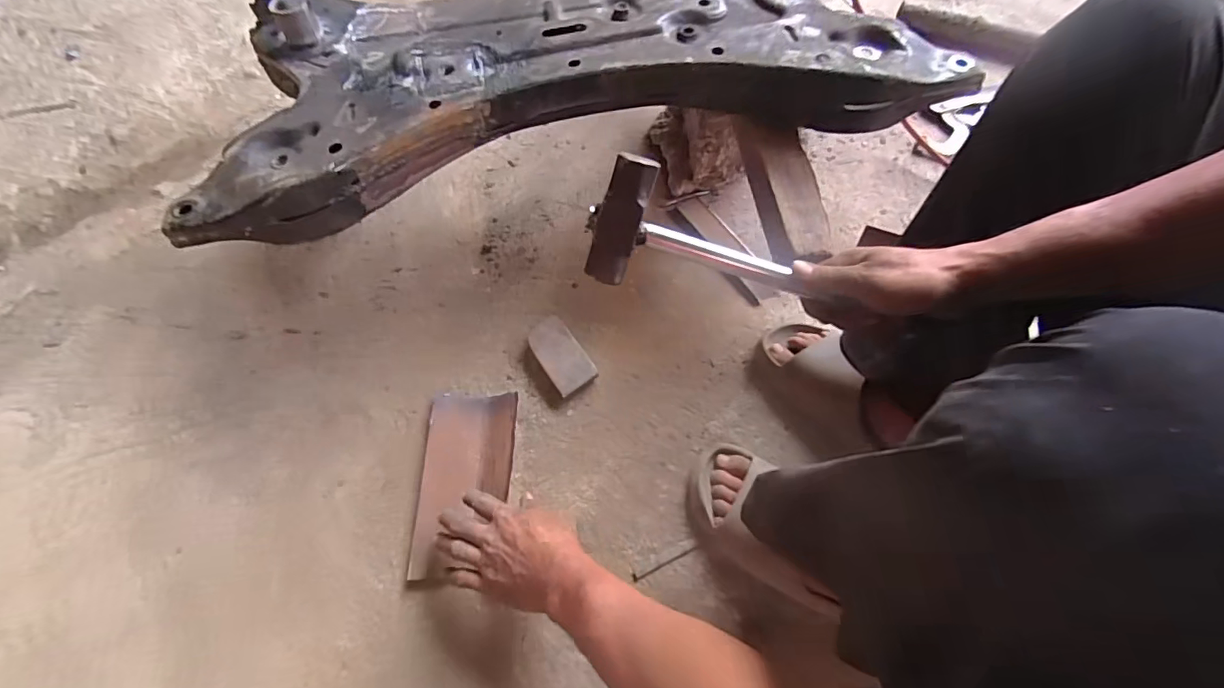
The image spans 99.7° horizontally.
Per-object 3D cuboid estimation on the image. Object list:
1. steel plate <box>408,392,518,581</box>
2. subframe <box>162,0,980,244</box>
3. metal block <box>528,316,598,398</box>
[{"bbox_3d":[-0.174,0.159,0.614,0.107,0.018,0.213,1,63,-2],"label":"steel plate"},{"bbox_3d":[-0.050,-0.340,0.623,0.866,0.100,0.334,-11,64,-7],"label":"subframe"},{"bbox_3d":[-0.070,0.016,0.692,0.058,0.036,0.107,-30,68,-17],"label":"metal block"}]

